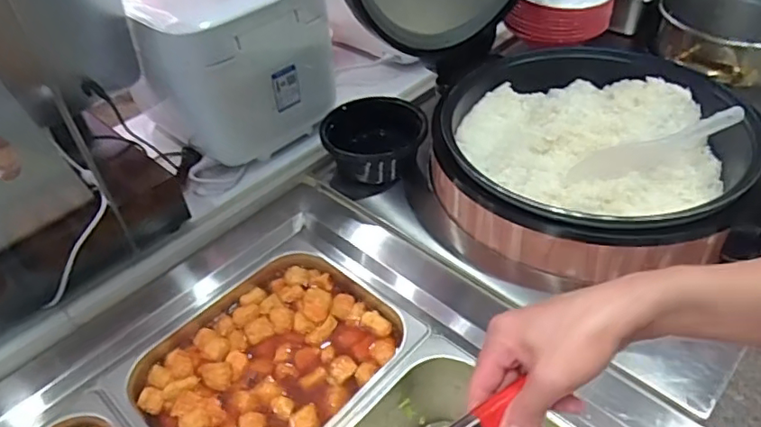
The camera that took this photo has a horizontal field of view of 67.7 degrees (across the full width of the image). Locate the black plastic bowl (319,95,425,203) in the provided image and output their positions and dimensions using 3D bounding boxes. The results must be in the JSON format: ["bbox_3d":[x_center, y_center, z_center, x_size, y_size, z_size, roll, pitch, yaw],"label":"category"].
[{"bbox_3d":[-0.008,-0.108,0.877,0.149,0.107,0.139,-3,42,2],"label":"black plastic bowl"}]

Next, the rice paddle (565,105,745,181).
[{"bbox_3d":[0.403,-0.093,0.842,0.243,0.065,0.016,-20,41,12],"label":"rice paddle"}]

